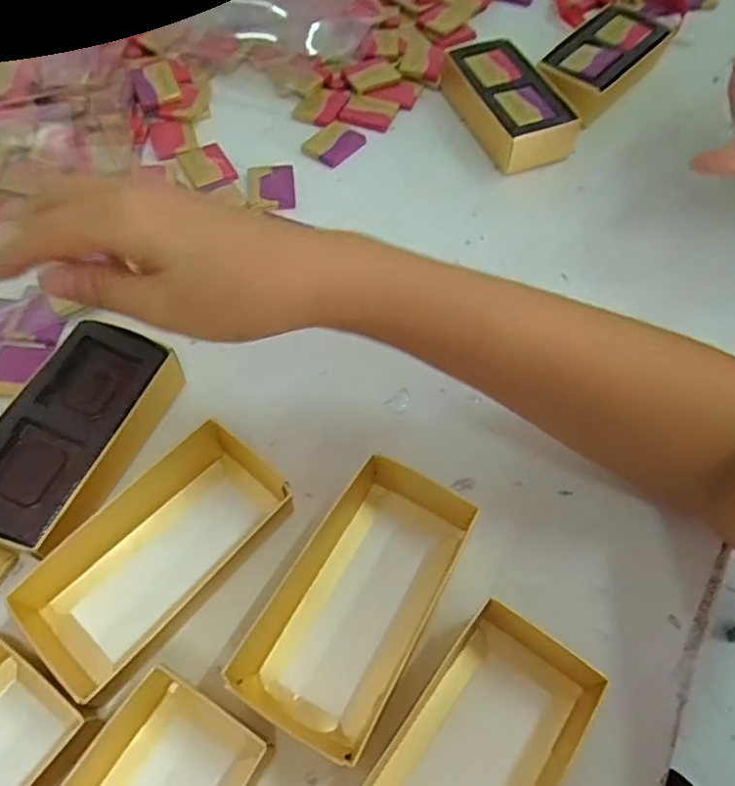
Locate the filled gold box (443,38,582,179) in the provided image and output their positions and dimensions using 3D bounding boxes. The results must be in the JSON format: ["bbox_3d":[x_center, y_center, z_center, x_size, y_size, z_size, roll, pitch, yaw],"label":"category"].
[{"bbox_3d":[0.103,-0.218,0.453,0.062,0.032,0.113,-21,62,-14],"label":"filled gold box"}]

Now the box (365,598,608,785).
[{"bbox_3d":[0.040,0.147,0.232,0.061,0.031,0.117,34,64,17],"label":"box"}]

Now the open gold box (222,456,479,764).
[{"bbox_3d":[-0.003,0.088,0.270,0.061,0.026,0.119,28,62,14],"label":"open gold box"}]

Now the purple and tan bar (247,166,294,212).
[{"bbox_3d":[-0.067,-0.143,0.423,0.031,0.005,0.044,-5,60,-5],"label":"purple and tan bar"}]

